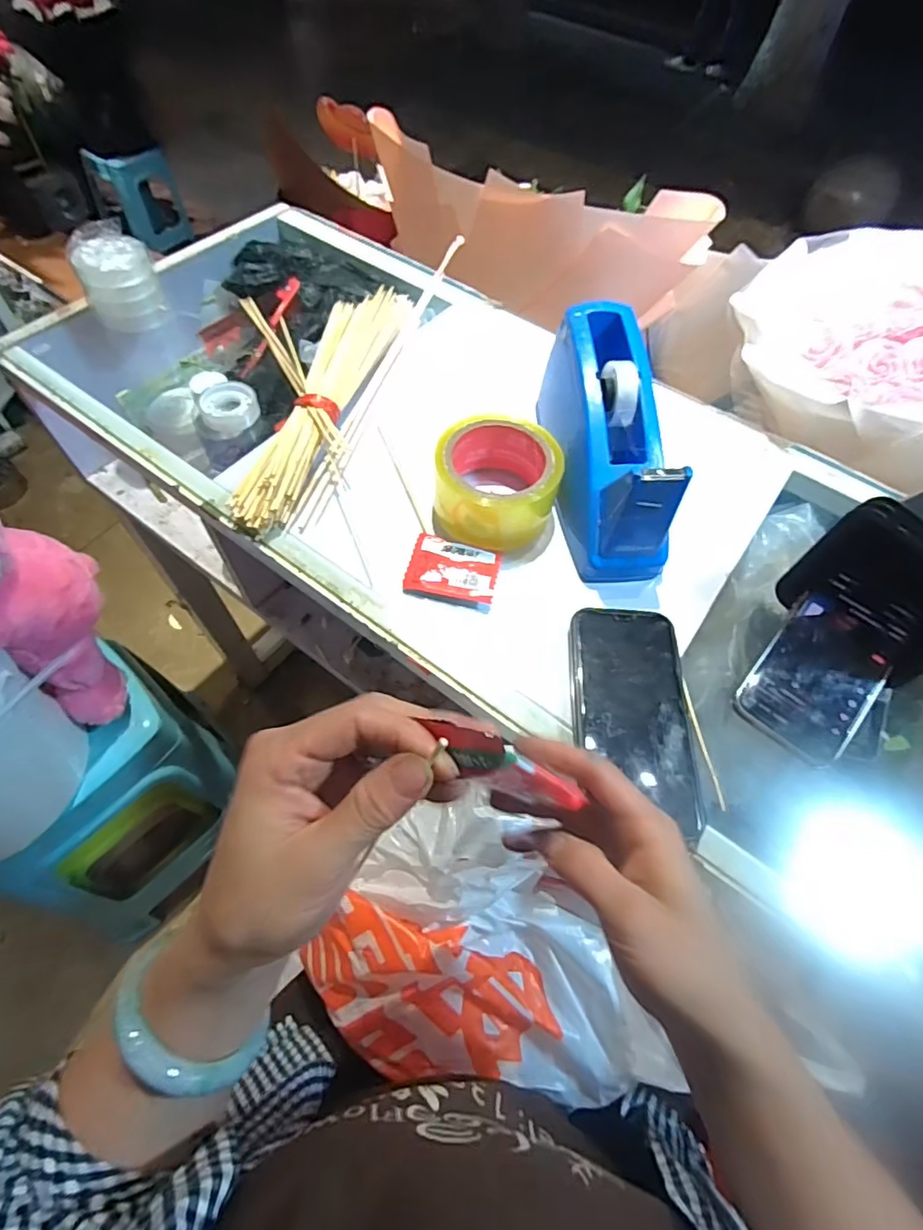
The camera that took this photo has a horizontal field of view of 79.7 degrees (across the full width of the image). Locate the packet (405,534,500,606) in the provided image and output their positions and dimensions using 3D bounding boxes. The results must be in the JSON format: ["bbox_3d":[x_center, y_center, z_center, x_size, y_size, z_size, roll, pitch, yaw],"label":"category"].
[{"bbox_3d":[-0.005,-0.037,0.434,0.069,0.014,0.050,12,60,3],"label":"packet"}]

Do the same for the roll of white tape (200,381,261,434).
[{"bbox_3d":[-0.213,-0.191,0.511,0.048,0.026,0.040,-18,63,-14],"label":"roll of white tape"}]

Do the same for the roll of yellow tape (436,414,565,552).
[{"bbox_3d":[0.030,-0.107,0.453,0.099,0.055,0.097,2,60,-3],"label":"roll of yellow tape"}]

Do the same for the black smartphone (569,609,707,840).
[{"bbox_3d":[0.116,0.066,0.381,0.078,0.017,0.148,5,60,-1],"label":"black smartphone"}]

